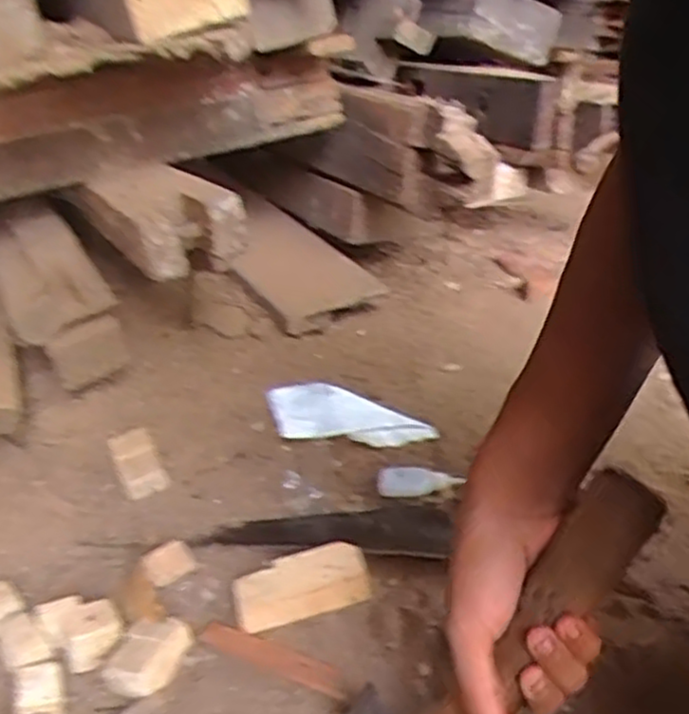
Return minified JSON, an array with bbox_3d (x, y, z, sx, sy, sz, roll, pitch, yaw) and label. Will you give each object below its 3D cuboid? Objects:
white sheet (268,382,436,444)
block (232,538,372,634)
[{"bbox_3d":[0.007,0.059,0.841,0.176,0.027,0.088,1,29,5],"label":"white sheet"},{"bbox_3d":[-0.036,0.185,0.622,0.106,0.026,0.052,-9,29,-13],"label":"block"}]

